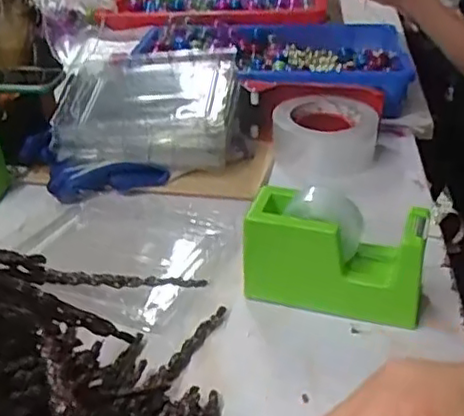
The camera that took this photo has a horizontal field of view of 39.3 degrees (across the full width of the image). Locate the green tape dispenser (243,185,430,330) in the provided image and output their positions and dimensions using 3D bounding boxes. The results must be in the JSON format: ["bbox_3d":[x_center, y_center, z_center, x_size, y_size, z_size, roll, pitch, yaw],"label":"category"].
[{"bbox_3d":[0.075,0.032,0.478,0.128,0.085,0.047,7,30,17],"label":"green tape dispenser"}]

